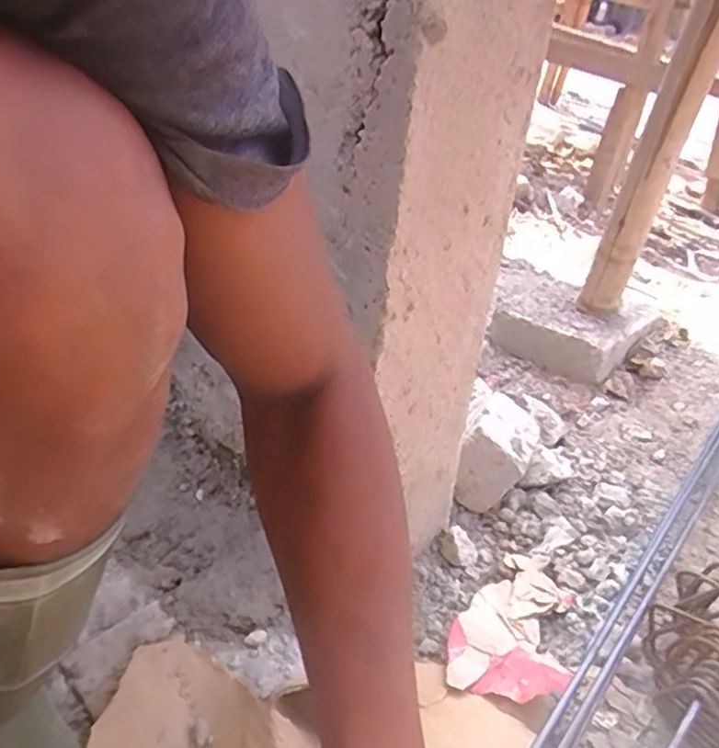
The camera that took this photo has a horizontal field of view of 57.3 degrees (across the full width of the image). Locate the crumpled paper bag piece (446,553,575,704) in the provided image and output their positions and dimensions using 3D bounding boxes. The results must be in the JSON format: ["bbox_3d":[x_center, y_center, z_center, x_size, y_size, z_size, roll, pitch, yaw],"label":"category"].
[{"bbox_3d":[0.143,0.218,0.602,0.096,0.032,0.172,15,35,14],"label":"crumpled paper bag piece"}]

